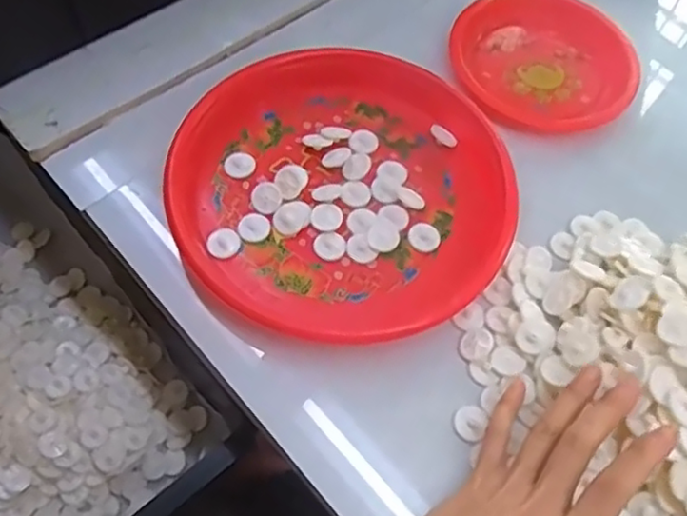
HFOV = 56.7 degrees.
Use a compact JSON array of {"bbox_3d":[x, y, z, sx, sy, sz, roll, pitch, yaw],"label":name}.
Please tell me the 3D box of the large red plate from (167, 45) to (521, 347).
[{"bbox_3d":[0.001,-0.053,0.449,0.229,0.026,0.218,2,61,-3],"label":"large red plate"}]

